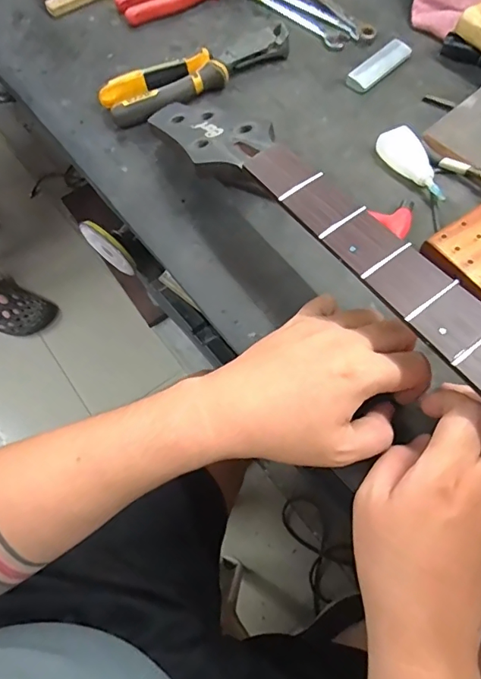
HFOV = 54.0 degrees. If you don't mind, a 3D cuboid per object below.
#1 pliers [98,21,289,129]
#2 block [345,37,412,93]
[{"bbox_3d":[-0.044,-0.281,0.503,0.206,0.025,0.064,-31,68,-12],"label":"pliers"},{"bbox_3d":[0.149,-0.294,0.508,0.079,0.013,0.029,-40,70,-15],"label":"block"}]

